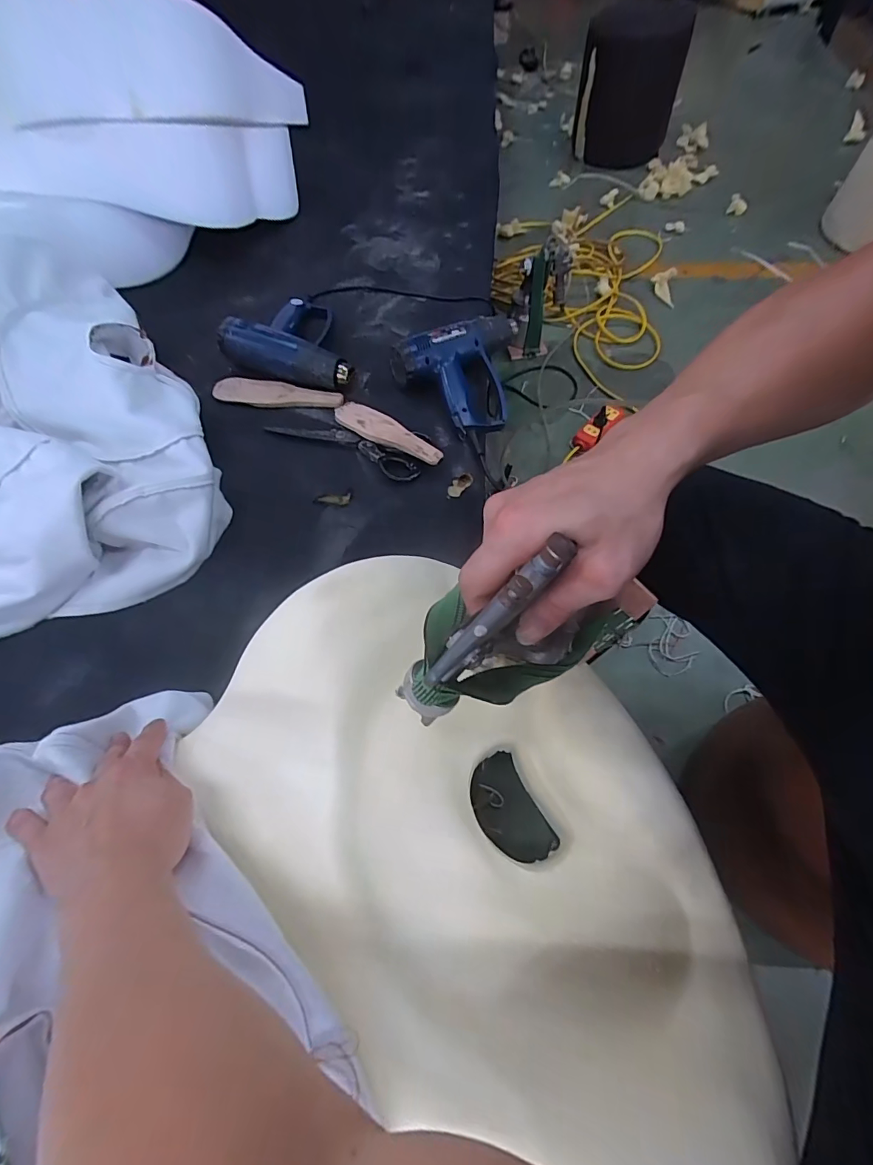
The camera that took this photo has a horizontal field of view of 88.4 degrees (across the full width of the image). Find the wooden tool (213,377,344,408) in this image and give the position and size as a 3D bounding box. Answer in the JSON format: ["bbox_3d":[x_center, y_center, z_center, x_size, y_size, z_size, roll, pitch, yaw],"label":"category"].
[{"bbox_3d":[-0.276,-0.327,0.778,0.234,0.011,0.056,10,62,8],"label":"wooden tool"}]

